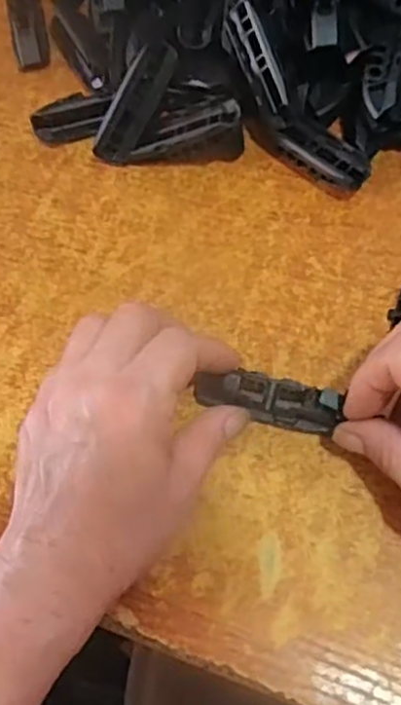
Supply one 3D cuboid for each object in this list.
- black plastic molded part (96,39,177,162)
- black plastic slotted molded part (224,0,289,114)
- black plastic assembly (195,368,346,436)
[{"bbox_3d":[-0.038,-0.142,0.394,0.018,0.016,0.071,37,108,17],"label":"black plastic molded part"},{"bbox_3d":[0.032,-0.164,0.381,0.015,0.016,0.062,-25,91,-8],"label":"black plastic slotted molded part"},{"bbox_3d":[0.032,0.023,0.337,0.071,0.021,0.019,11,67,19],"label":"black plastic assembly"}]

